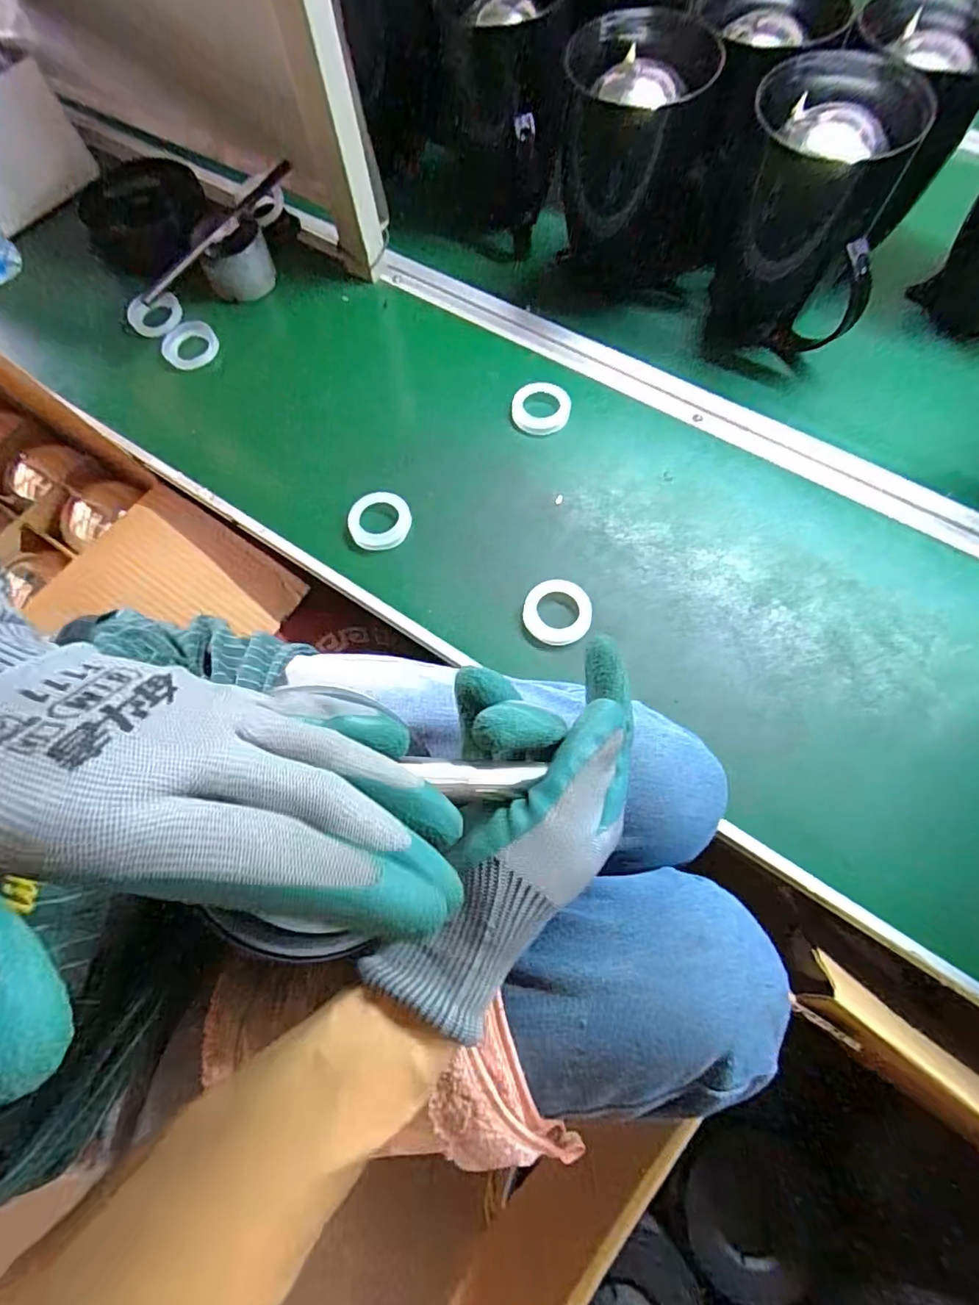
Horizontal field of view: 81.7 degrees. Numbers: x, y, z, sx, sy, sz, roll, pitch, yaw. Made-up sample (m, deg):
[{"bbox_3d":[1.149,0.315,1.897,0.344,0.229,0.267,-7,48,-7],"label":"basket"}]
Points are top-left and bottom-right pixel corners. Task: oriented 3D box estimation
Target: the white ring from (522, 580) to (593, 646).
[{"bbox_3d":[0.059,-0.035,0.494,0.058,0.015,0.058,-1,69,2],"label":"white ring"}]

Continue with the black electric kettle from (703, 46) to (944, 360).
[{"bbox_3d":[0.283,-0.395,0.525,0.129,0.187,0.132,9,69,6],"label":"black electric kettle"}]

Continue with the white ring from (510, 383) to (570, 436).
[{"bbox_3d":[0.052,-0.246,0.570,0.057,0.013,0.052,10,69,6],"label":"white ring"}]

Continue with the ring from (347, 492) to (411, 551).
[{"bbox_3d":[-0.101,-0.122,0.521,0.055,0.015,0.051,-1,69,2],"label":"ring"}]

